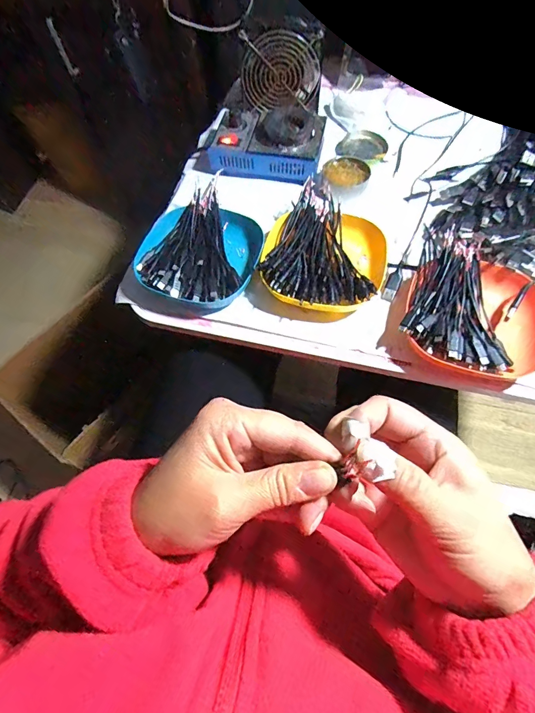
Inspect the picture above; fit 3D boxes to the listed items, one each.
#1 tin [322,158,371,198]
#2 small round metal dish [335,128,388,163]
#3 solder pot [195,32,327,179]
[{"bbox_3d":[0.107,-0.245,0.517,0.058,0.019,0.062,-1,64,2],"label":"tin"},{"bbox_3d":[0.142,-0.309,0.560,0.067,0.015,0.063,-1,64,2],"label":"small round metal dish"},{"bbox_3d":[0.000,-0.350,0.534,0.167,0.083,0.188,10,65,8],"label":"solder pot"}]

